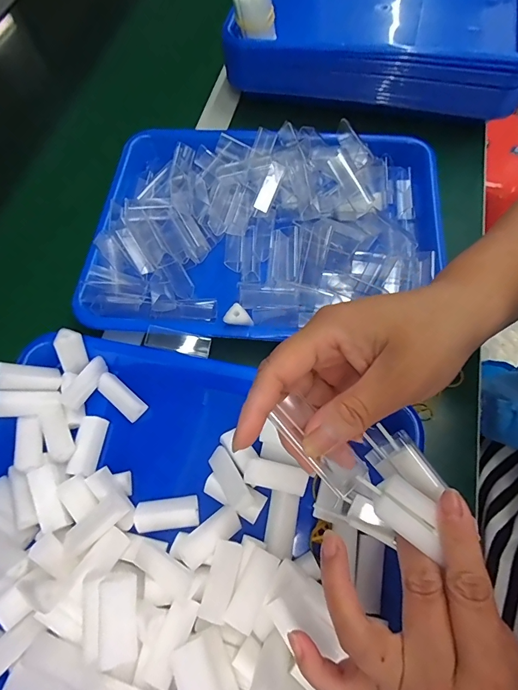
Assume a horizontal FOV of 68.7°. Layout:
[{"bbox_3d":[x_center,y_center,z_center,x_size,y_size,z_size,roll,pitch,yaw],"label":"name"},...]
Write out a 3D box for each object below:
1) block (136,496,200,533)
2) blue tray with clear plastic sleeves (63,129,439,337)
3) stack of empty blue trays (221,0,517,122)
[{"bbox_3d":[-0.068,0.126,0.284,0.045,0.008,0.021,-7,66,0],"label":"block"},{"bbox_3d":[0.007,-0.117,0.367,0.321,0.054,0.241,6,66,6],"label":"blue tray with clear plastic sleeves"},{"bbox_3d":[0.147,-0.398,0.457,0.317,0.070,0.249,12,67,9],"label":"stack of empty blue trays"}]

